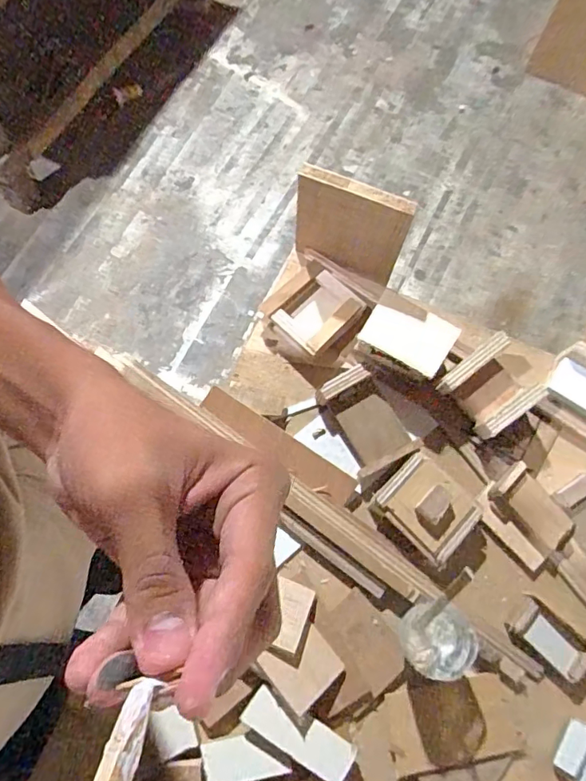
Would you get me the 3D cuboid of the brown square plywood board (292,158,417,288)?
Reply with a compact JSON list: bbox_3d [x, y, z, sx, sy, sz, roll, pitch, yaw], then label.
[{"bbox_3d":[0.066,-0.188,0.593,0.129,0.144,0.019,23,72,7],"label":"brown square plywood board"}]

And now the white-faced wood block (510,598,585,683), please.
[{"bbox_3d":[0.269,0.261,0.531,0.081,0.019,0.037,40,76,13],"label":"white-faced wood block"}]

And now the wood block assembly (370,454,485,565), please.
[{"bbox_3d":[0.147,0.127,0.555,0.095,0.039,0.081,42,75,12],"label":"wood block assembly"}]

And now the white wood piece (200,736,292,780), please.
[{"bbox_3d":[-0.048,0.358,0.490,0.080,0.008,0.038,-6,71,-2],"label":"white wood piece"}]

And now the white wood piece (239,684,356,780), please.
[{"bbox_3d":[0.005,0.332,0.492,0.107,0.017,0.036,29,74,10],"label":"white wood piece"}]

